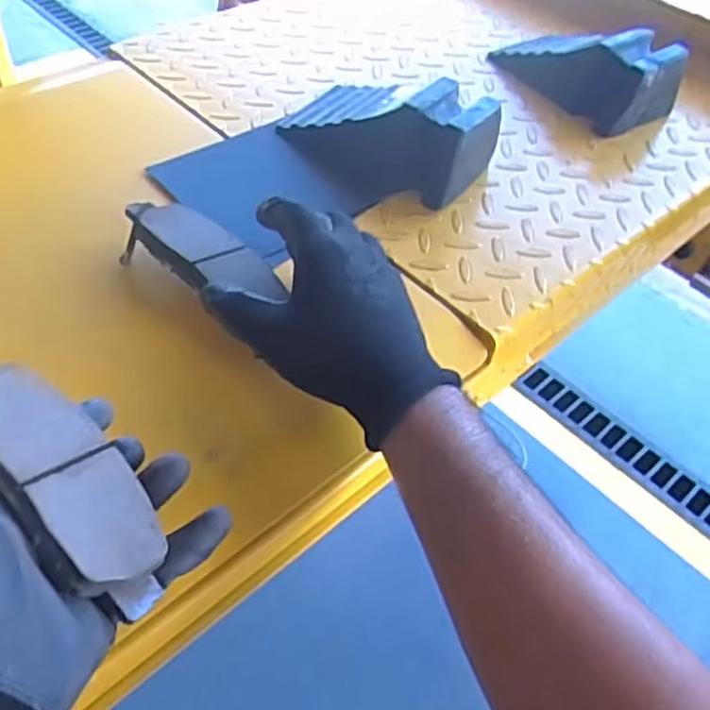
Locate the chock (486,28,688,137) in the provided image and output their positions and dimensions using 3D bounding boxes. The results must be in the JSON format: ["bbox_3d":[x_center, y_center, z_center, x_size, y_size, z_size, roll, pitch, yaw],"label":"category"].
[{"bbox_3d":[0.219,-0.282,0.688,0.087,0.067,0.170,-28,58,-26],"label":"chock"}]

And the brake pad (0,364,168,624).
[{"bbox_3d":[-0.125,0.059,0.322,0.122,0.010,0.052,51,28,10],"label":"brake pad"}]

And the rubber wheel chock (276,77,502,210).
[{"bbox_3d":[0.025,-0.187,0.591,0.173,0.071,0.102,21,49,29],"label":"rubber wheel chock"}]

